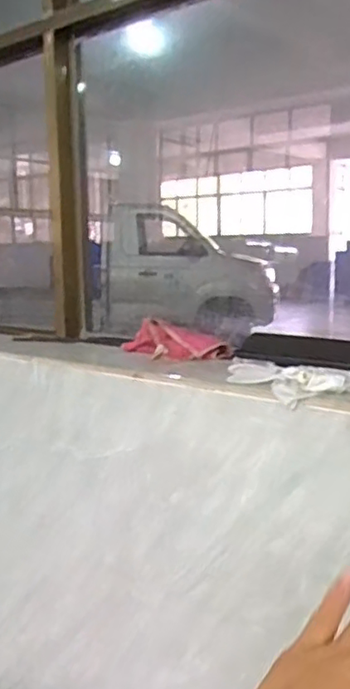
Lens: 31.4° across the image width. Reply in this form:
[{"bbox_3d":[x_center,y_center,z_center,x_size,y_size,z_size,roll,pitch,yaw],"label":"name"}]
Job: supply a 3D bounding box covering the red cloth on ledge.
[{"bbox_3d":[-0.001,-0.004,0.934,0.071,0.045,0.172,-9,12,-41],"label":"red cloth on ledge"}]

